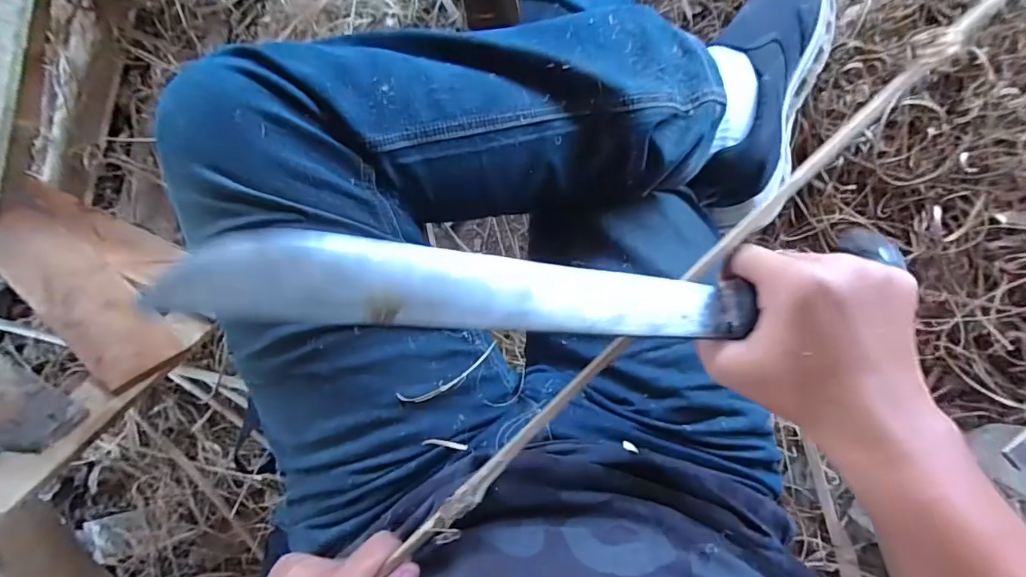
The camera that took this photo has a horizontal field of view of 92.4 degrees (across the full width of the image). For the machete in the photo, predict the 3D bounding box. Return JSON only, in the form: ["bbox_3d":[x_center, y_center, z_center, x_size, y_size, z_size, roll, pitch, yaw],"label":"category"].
[{"bbox_3d":[0.034,-0.005,0.246,0.365,0.018,0.053,2,92,-12],"label":"machete"}]

